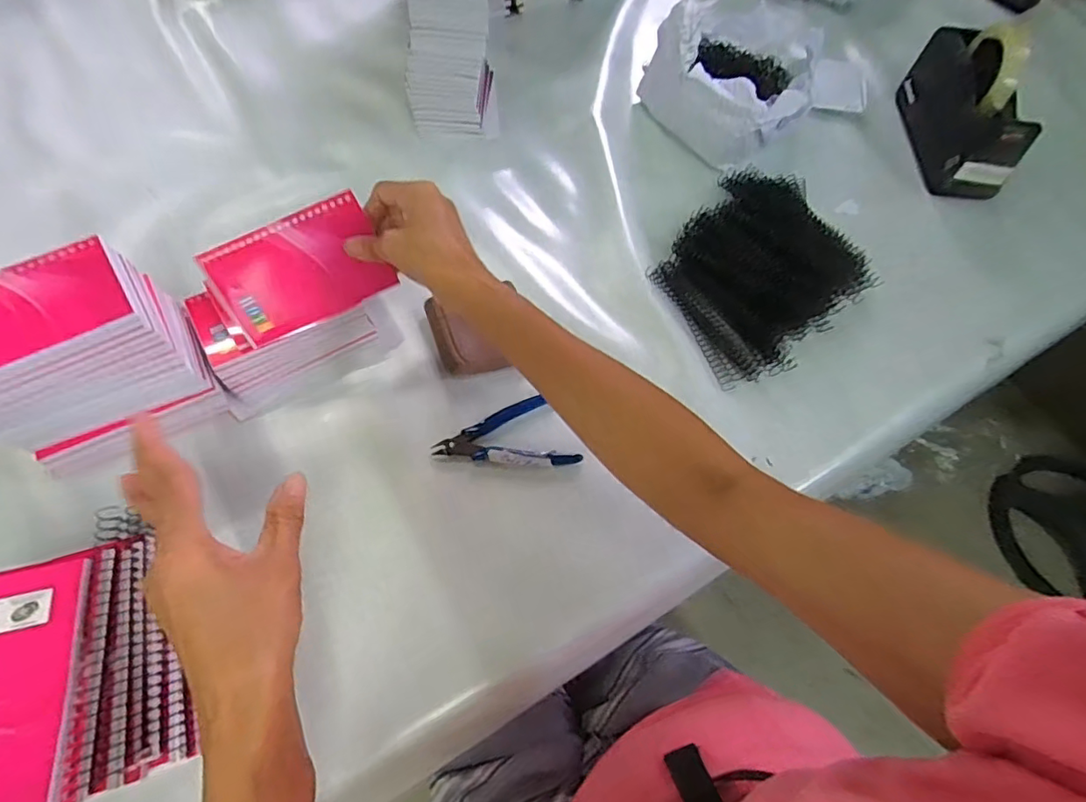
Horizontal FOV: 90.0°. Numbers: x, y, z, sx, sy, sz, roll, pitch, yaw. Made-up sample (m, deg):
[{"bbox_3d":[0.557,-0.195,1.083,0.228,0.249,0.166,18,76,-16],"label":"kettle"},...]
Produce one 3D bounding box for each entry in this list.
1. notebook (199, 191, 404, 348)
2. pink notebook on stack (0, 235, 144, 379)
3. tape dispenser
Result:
[{"bbox_3d":[-0.192,-0.102,0.429,0.132,0.080,0.008,-22,24,5],"label":"notebook"},{"bbox_3d":[-0.339,-0.054,0.348,0.129,0.011,0.081,-32,68,-20],"label":"pink notebook on stack"},{"bbox_3d":[0.506,-0.354,0.646,0.079,0.119,0.205,10,60,1],"label":"tape dispenser"}]

